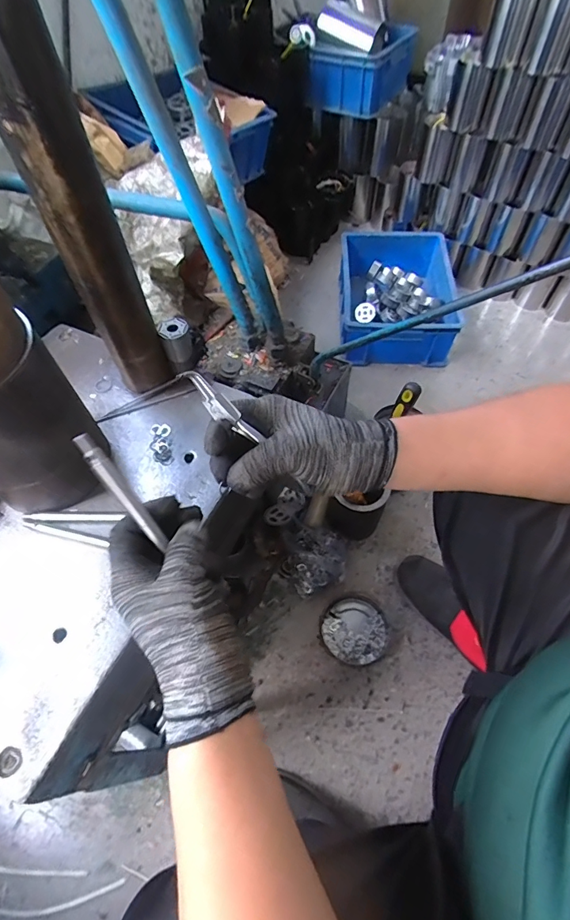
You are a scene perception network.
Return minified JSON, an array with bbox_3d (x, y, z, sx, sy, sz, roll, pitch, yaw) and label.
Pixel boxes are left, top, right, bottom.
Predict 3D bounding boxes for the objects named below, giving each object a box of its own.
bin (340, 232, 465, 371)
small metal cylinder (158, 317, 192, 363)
[{"bbox_3d":[0.316,-0.456,1.241,0.320,0.141,0.445,1,58,3],"label":"bin"},{"bbox_3d":[-0.139,-0.154,0.561,0.036,0.041,0.034,-16,58,-7],"label":"small metal cylinder"}]

